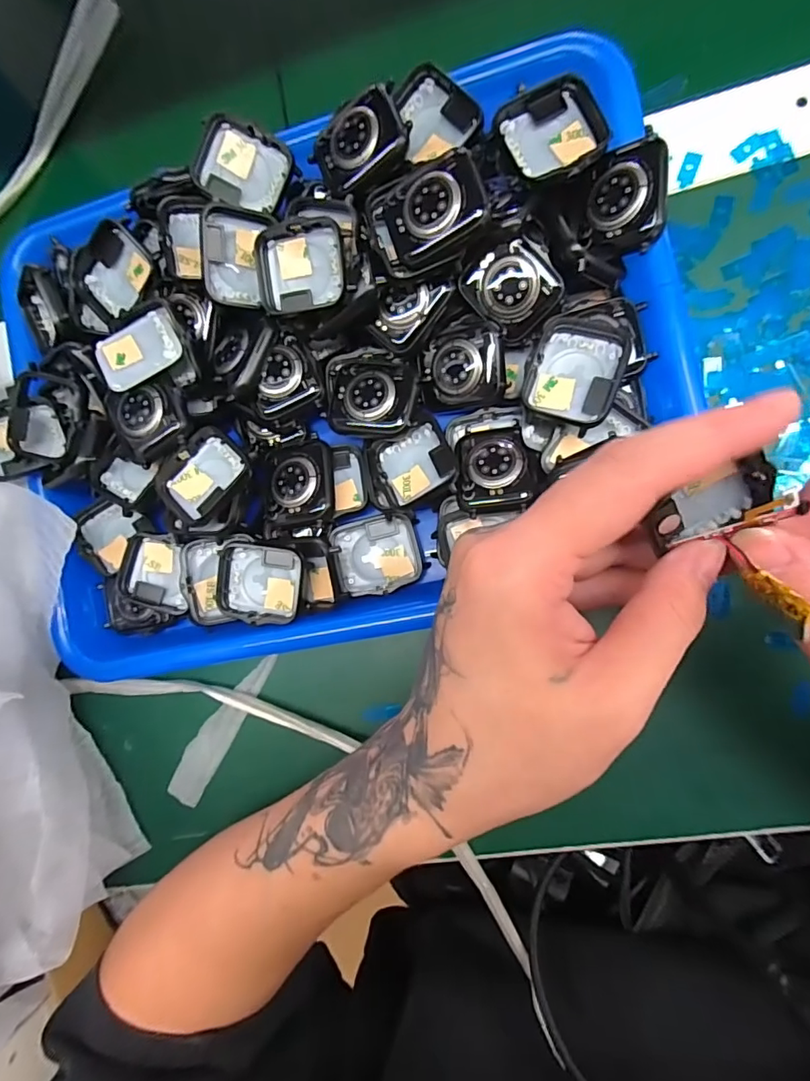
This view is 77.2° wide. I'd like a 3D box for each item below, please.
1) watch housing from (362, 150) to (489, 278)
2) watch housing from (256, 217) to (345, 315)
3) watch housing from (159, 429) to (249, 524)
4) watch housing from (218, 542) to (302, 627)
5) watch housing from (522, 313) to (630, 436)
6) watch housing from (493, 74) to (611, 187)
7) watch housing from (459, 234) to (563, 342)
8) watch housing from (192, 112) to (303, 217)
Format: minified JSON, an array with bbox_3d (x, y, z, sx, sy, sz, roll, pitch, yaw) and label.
[{"bbox_3d":[0.010,-0.139,0.218,0.050,0.013,0.038,-12,93,28],"label":"watch housing"},{"bbox_3d":[-0.047,-0.126,0.234,0.042,0.011,0.037,4,109,18],"label":"watch housing"},{"bbox_3d":[-0.097,-0.032,0.246,0.032,0.011,0.041,44,95,8],"label":"watch housing"},{"bbox_3d":[-0.070,0.021,0.252,0.042,0.011,0.037,4,89,10],"label":"watch housing"},{"bbox_3d":[0.074,-0.075,0.220,0.037,0.009,0.051,13,90,10],"label":"watch housing"},{"bbox_3d":[0.064,-0.174,0.218,0.044,0.012,0.040,-23,85,8],"label":"watch housing"},{"bbox_3d":[0.048,-0.114,0.228,0.036,0.011,0.040,-32,101,21],"label":"watch housing"},{"bbox_3d":[-0.077,-0.179,0.245,0.044,0.010,0.034,17,98,-14],"label":"watch housing"}]

